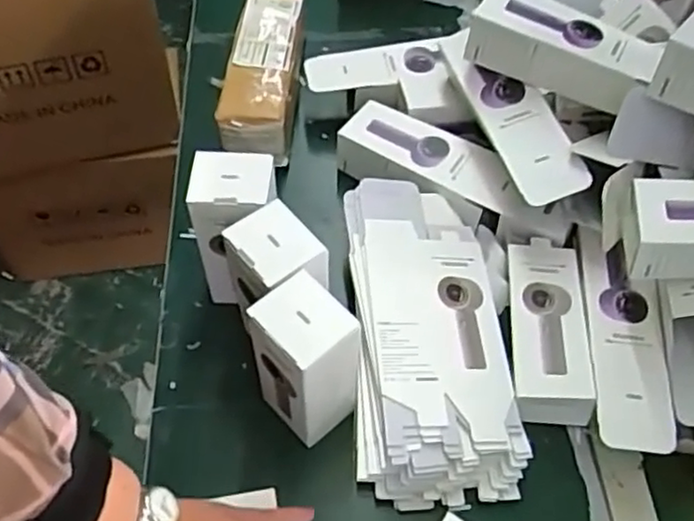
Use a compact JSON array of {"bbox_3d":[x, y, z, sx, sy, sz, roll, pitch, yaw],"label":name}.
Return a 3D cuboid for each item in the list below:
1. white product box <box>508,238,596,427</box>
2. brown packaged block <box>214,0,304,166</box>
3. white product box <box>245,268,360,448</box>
[{"bbox_3d":[0.187,0.064,0.662,0.069,0.048,0.169,5,56,0],"label":"white product box"},{"bbox_3d":[-0.101,-0.228,0.837,0.079,0.085,0.256,3,56,-1],"label":"brown packaged block"},{"bbox_3d":[-0.037,0.092,0.587,0.057,0.179,0.073,-37,65,-24],"label":"white product box"}]

